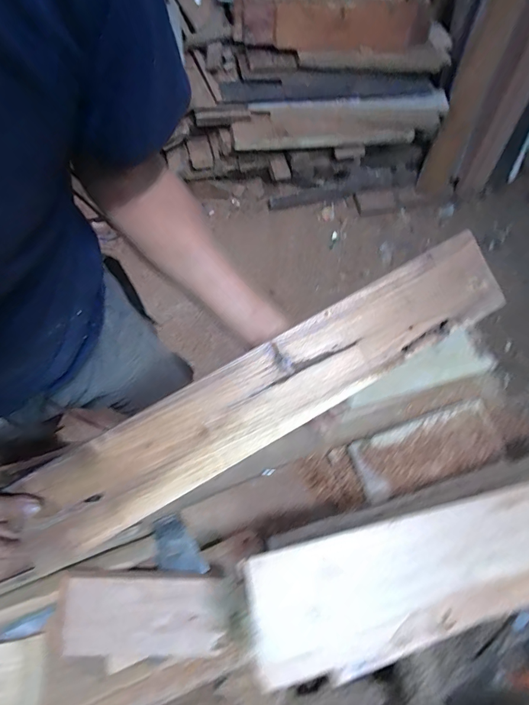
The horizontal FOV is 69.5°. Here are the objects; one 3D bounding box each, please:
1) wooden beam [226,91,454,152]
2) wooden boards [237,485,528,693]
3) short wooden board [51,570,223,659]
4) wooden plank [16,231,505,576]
[{"bbox_3d":[0.270,-0.808,1.352,0.759,0.114,0.125,-8,71,-5],"label":"wooden beam"},{"bbox_3d":[0.302,0.198,0.414,0.642,0.027,0.117,-12,65,-10],"label":"wooden boards"},{"bbox_3d":[-0.189,0.389,0.563,0.243,0.032,0.106,4,70,-1],"label":"short wooden board"},{"bbox_3d":[0.006,0.046,0.447,0.617,0.012,0.101,-29,92,-6],"label":"wooden plank"}]

